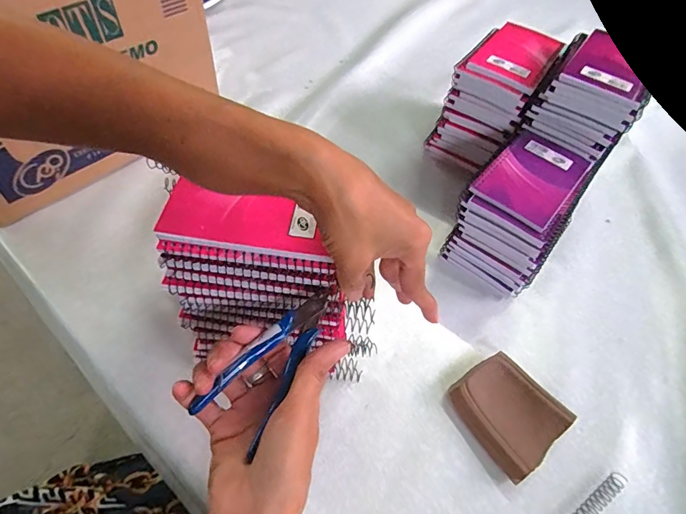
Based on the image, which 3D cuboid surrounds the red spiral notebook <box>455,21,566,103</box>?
[{"bbox_3d":[0.209,-0.246,0.505,0.090,0.015,0.129,33,59,16],"label":"red spiral notebook"}]

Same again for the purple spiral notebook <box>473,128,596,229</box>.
[{"bbox_3d":[0.199,-0.082,0.432,0.081,0.015,0.126,36,58,20],"label":"purple spiral notebook"}]

